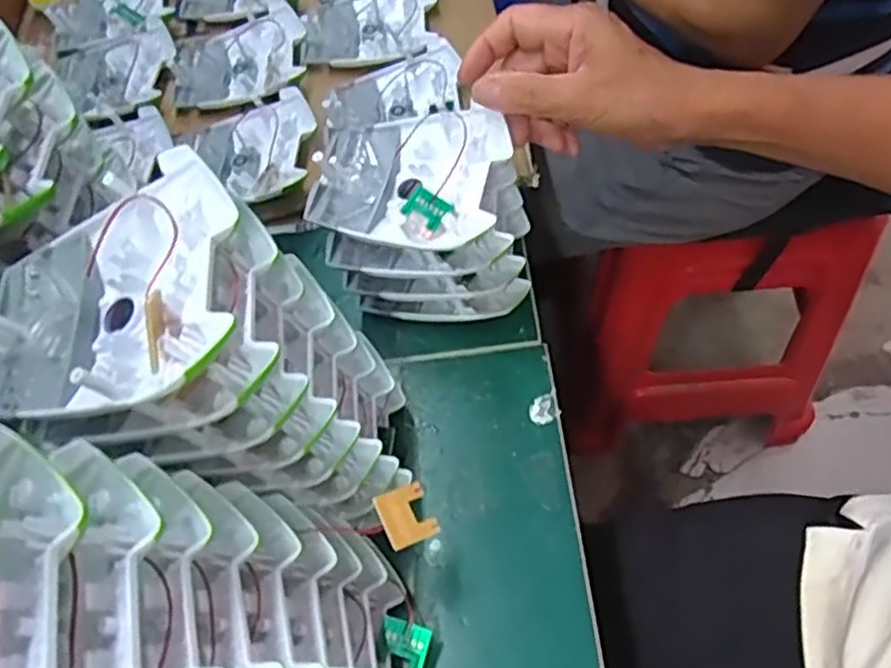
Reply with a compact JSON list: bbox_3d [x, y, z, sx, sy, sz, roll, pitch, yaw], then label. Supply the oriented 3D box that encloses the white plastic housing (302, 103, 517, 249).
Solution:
[{"bbox_3d":[-0.022,-0.090,0.402,0.106,0.030,0.089,11,61,9],"label":"white plastic housing"}]

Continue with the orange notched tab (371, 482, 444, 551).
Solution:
[{"bbox_3d":[-0.017,0.081,0.317,0.026,0.004,0.026,-8,57,-38],"label":"orange notched tab"}]

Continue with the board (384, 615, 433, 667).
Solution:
[{"bbox_3d":[-0.020,0.151,0.338,0.023,0.004,0.025,17,68,1],"label":"board"}]

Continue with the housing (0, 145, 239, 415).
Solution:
[{"bbox_3d":[-0.129,-0.016,0.269,0.104,0.031,0.098,-5,65,17],"label":"housing"}]

